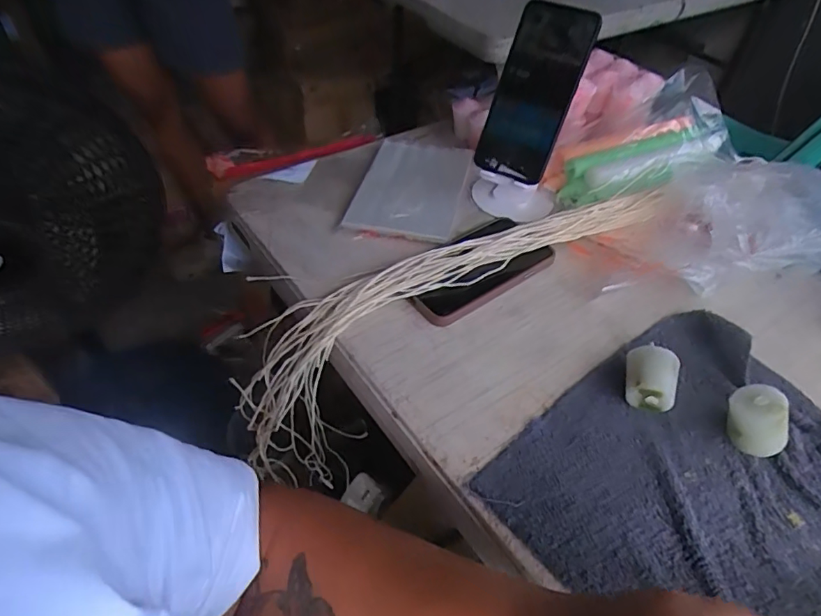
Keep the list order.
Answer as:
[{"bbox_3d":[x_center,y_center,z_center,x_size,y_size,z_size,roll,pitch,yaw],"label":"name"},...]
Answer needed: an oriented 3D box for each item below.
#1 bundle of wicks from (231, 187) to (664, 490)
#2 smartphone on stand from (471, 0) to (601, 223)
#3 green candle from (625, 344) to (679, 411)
[{"bbox_3d":[0.041,0.006,0.525,0.497,0.180,0.068,-30,53,-5],"label":"bundle of wicks"},{"bbox_3d":[0.121,-0.193,0.527,0.093,0.187,0.095,11,46,6],"label":"smartphone on stand"},{"bbox_3d":[0.187,0.056,0.398,0.034,0.041,0.038,17,47,12],"label":"green candle"}]

